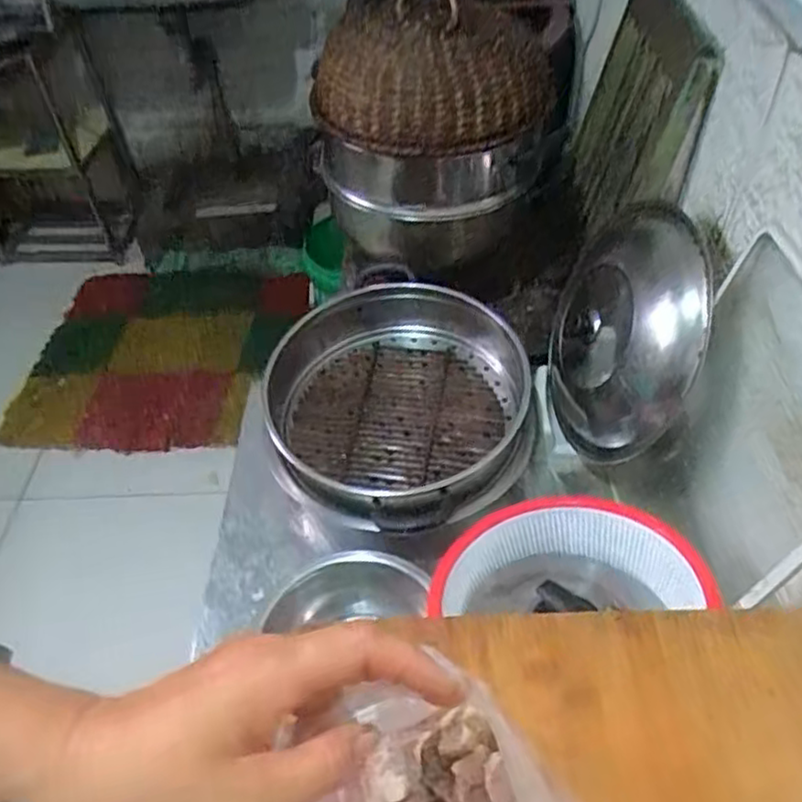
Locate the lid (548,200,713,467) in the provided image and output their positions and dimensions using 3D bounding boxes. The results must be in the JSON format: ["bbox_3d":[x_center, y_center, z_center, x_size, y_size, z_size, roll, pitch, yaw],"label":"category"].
[{"bbox_3d":[0.275,-0.088,0.886,0.085,0.296,0.292,10,51,-22],"label":"lid"}]

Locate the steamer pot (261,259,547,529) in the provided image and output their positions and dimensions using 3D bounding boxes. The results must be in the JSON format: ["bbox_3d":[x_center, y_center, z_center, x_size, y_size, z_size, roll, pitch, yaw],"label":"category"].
[{"bbox_3d":[0.002,-0.003,0.919,0.342,0.126,0.347,-2,48,2],"label":"steamer pot"}]

